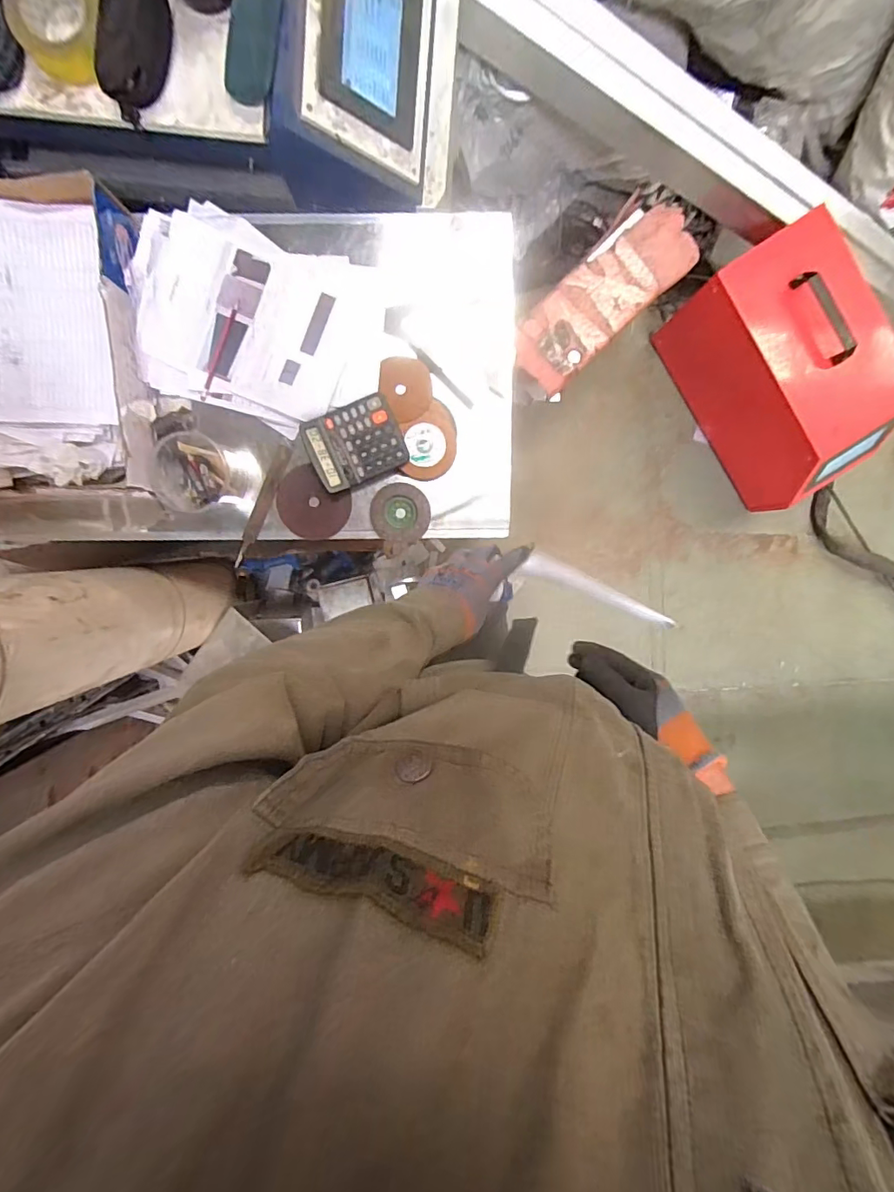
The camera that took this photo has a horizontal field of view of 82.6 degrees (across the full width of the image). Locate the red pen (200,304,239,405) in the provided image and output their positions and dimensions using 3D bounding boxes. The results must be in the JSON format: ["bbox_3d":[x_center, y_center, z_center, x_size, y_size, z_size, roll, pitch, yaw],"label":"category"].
[{"bbox_3d":[-0.353,-0.377,0.789,0.012,0.006,0.152,24,96,-3],"label":"red pen"}]

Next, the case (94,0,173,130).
[{"bbox_3d":[-0.395,-0.702,0.631,0.077,0.071,0.165,12,97,-2],"label":"case"}]

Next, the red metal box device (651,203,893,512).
[{"bbox_3d":[0.773,-0.488,1.198,0.274,0.363,0.558,-32,96,3],"label":"red metal box device"}]

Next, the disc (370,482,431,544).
[{"bbox_3d":[-0.076,-0.135,0.827,0.094,0.011,0.092,0,97,0],"label":"disc"}]

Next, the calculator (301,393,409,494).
[{"bbox_3d":[-0.145,-0.241,0.801,0.144,0.023,0.120,-21,96,2],"label":"calculator"}]

